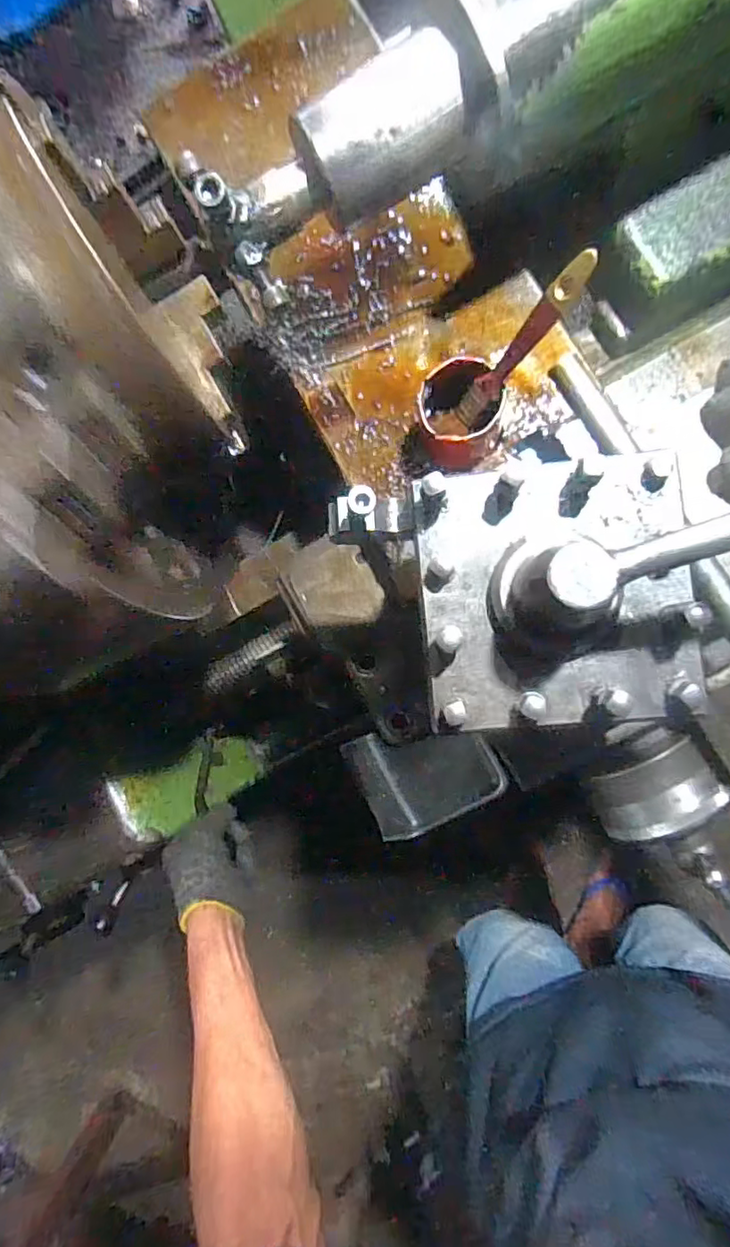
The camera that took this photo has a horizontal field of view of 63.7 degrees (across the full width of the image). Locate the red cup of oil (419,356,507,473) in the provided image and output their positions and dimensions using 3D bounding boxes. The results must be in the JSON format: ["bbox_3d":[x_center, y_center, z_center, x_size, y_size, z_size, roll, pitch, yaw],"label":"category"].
[{"bbox_3d":[0.073,-0.157,0.449,0.065,0.068,0.064,0,87,7],"label":"red cup of oil"}]

